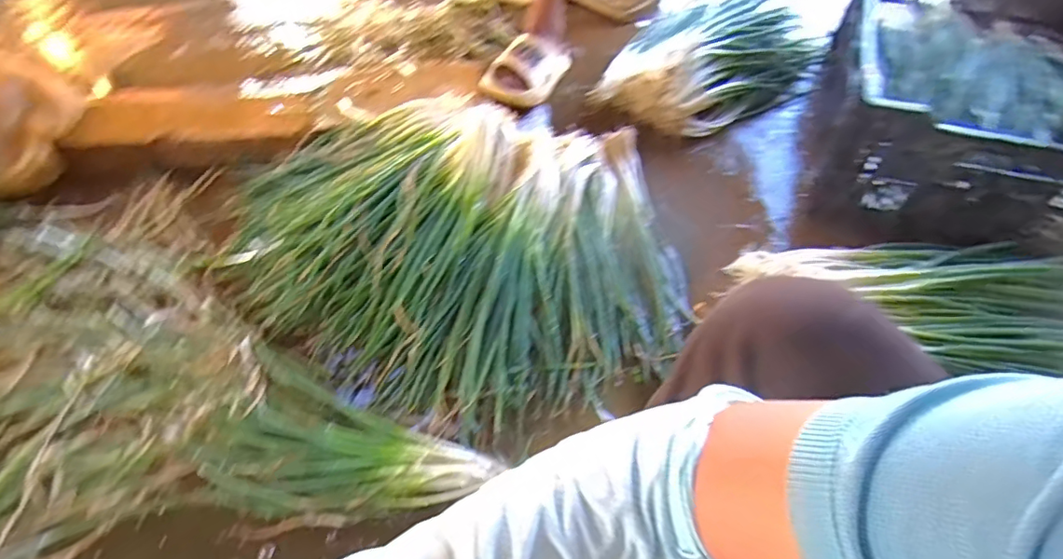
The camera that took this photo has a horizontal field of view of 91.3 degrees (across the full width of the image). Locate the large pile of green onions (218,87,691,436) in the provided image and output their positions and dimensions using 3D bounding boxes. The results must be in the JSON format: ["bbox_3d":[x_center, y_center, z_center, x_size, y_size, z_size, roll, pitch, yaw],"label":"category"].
[{"bbox_3d":[-0.126,-0.075,0.819,0.748,0.123,0.539,10,55,6],"label":"large pile of green onions"}]

